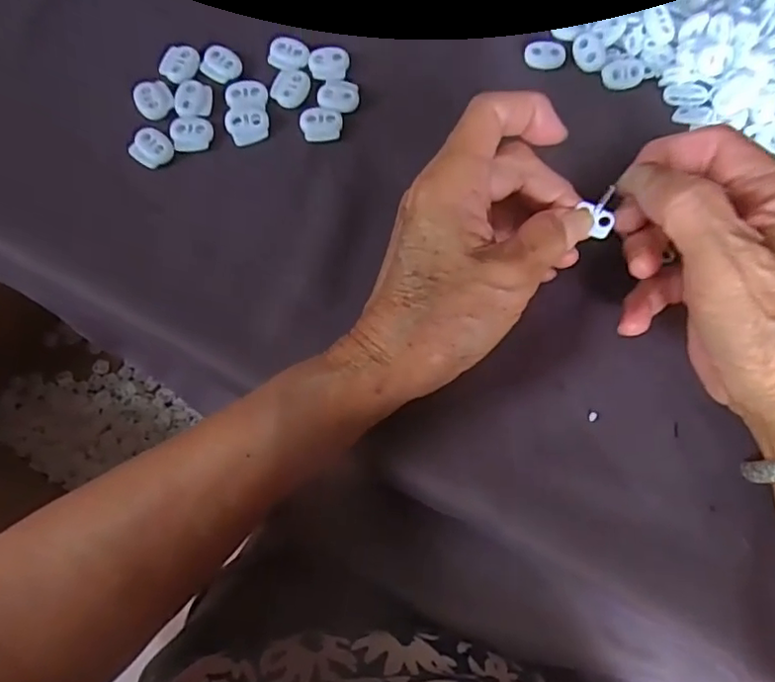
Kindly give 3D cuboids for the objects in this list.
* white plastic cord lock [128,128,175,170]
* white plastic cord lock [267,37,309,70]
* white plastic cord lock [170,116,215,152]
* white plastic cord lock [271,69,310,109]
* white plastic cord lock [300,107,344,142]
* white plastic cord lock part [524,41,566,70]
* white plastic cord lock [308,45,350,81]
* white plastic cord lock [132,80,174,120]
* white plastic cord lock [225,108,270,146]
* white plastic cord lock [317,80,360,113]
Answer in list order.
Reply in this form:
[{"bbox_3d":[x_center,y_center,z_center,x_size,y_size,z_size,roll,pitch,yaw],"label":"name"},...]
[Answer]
[{"bbox_3d":[-0.124,-0.102,0.319,0.020,0.007,0.020,33,76,9],"label":"white plastic cord lock"},{"bbox_3d":[-0.054,-0.159,0.332,0.022,0.004,0.019,12,74,3],"label":"white plastic cord lock"},{"bbox_3d":[-0.104,-0.110,0.322,0.022,0.004,0.022,1,79,-4],"label":"white plastic cord lock"},{"bbox_3d":[-0.053,-0.138,0.327,0.019,0.004,0.023,18,74,5],"label":"white plastic cord lock"},{"bbox_3d":[-0.035,-0.116,0.320,0.022,0.004,0.020,3,74,0],"label":"white plastic cord lock"},{"bbox_3d":[0.088,-0.159,0.336,0.023,0.007,0.013,-2,74,-1],"label":"white plastic cord lock part"},{"bbox_3d":[-0.032,-0.153,0.330,0.021,0.004,0.020,6,74,1],"label":"white plastic cord lock"},{"bbox_3d":[-0.126,-0.130,0.324,0.020,0.004,0.021,0,74,0],"label":"white plastic cord lock"},{"bbox_3d":[-0.075,-0.115,0.321,0.022,0.004,0.019,-5,74,-2],"label":"white plastic cord lock"},{"bbox_3d":[-0.027,-0.134,0.325,0.022,0.004,0.019,7,74,2],"label":"white plastic cord lock"}]

